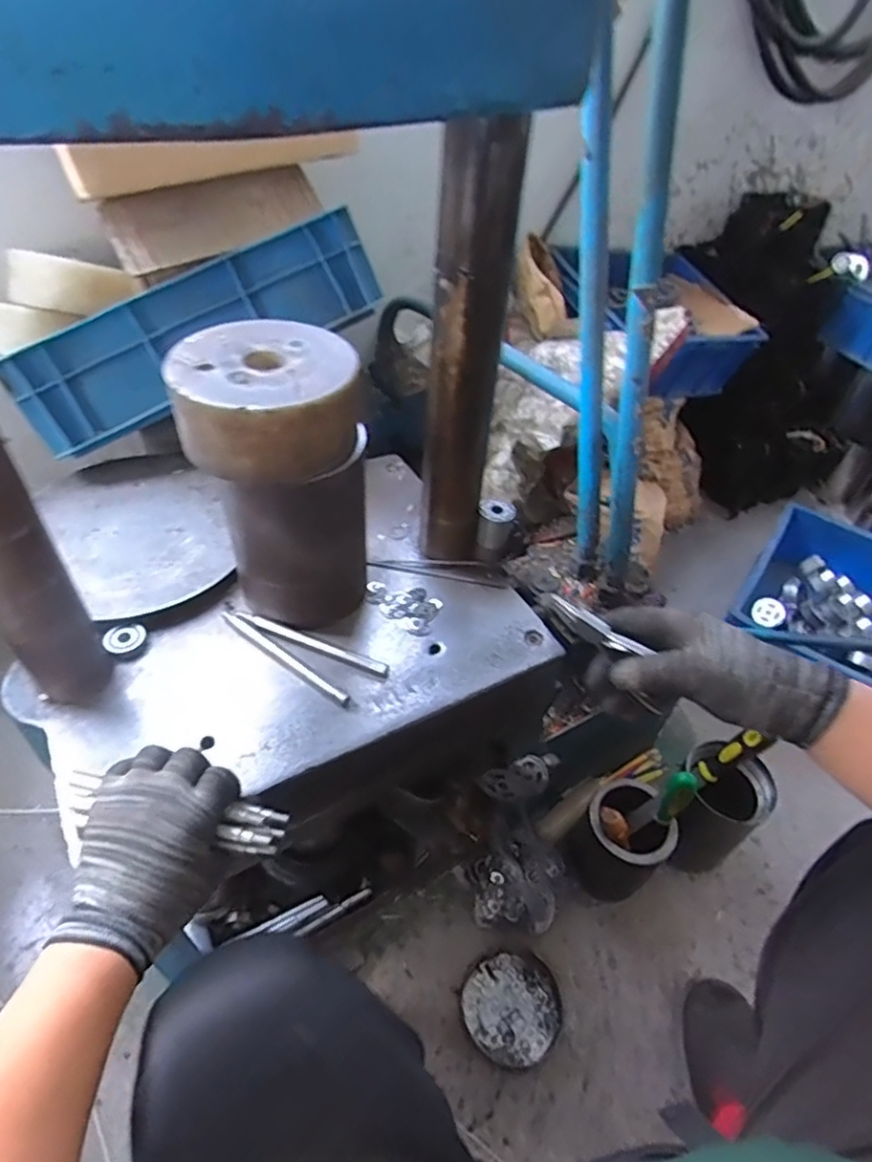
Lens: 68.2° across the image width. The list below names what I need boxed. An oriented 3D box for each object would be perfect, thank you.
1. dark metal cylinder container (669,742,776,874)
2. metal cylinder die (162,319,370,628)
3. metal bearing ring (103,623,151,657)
[{"bbox_3d":[0.381,0.327,0.893,0.109,0.189,0.101,22,48,16],"label":"dark metal cylinder container"},{"bbox_3d":[-0.140,-0.085,0.599,0.146,0.252,0.141,-4,46,-8],"label":"metal cylinder die"},{"bbox_3d":[-0.296,0.056,0.615,0.037,0.010,0.034,-13,48,-16],"label":"metal bearing ring"}]

